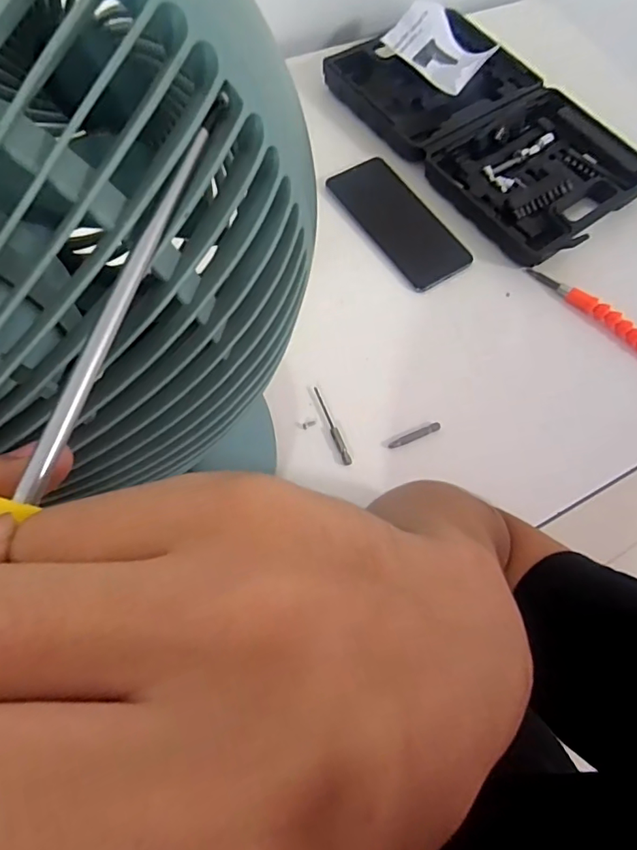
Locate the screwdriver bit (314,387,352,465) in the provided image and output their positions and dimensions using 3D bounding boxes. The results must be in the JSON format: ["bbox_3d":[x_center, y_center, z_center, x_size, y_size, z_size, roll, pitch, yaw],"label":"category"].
[{"bbox_3d":[0.012,0.000,0.442,0.007,0.006,0.075,-17,70,-13],"label":"screwdriver bit"}]

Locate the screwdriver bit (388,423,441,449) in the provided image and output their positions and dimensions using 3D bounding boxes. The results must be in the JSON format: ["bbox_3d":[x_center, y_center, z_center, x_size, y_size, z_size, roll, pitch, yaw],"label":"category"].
[{"bbox_3d":[0.083,0.009,0.445,0.050,0.008,0.007,-23,71,-15],"label":"screwdriver bit"}]

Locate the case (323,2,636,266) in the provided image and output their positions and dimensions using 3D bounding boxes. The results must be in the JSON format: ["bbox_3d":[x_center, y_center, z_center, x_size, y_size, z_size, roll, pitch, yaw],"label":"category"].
[{"bbox_3d":[0.191,-0.335,0.572,0.210,0.036,0.332,-35,74,-19],"label":"case"}]

